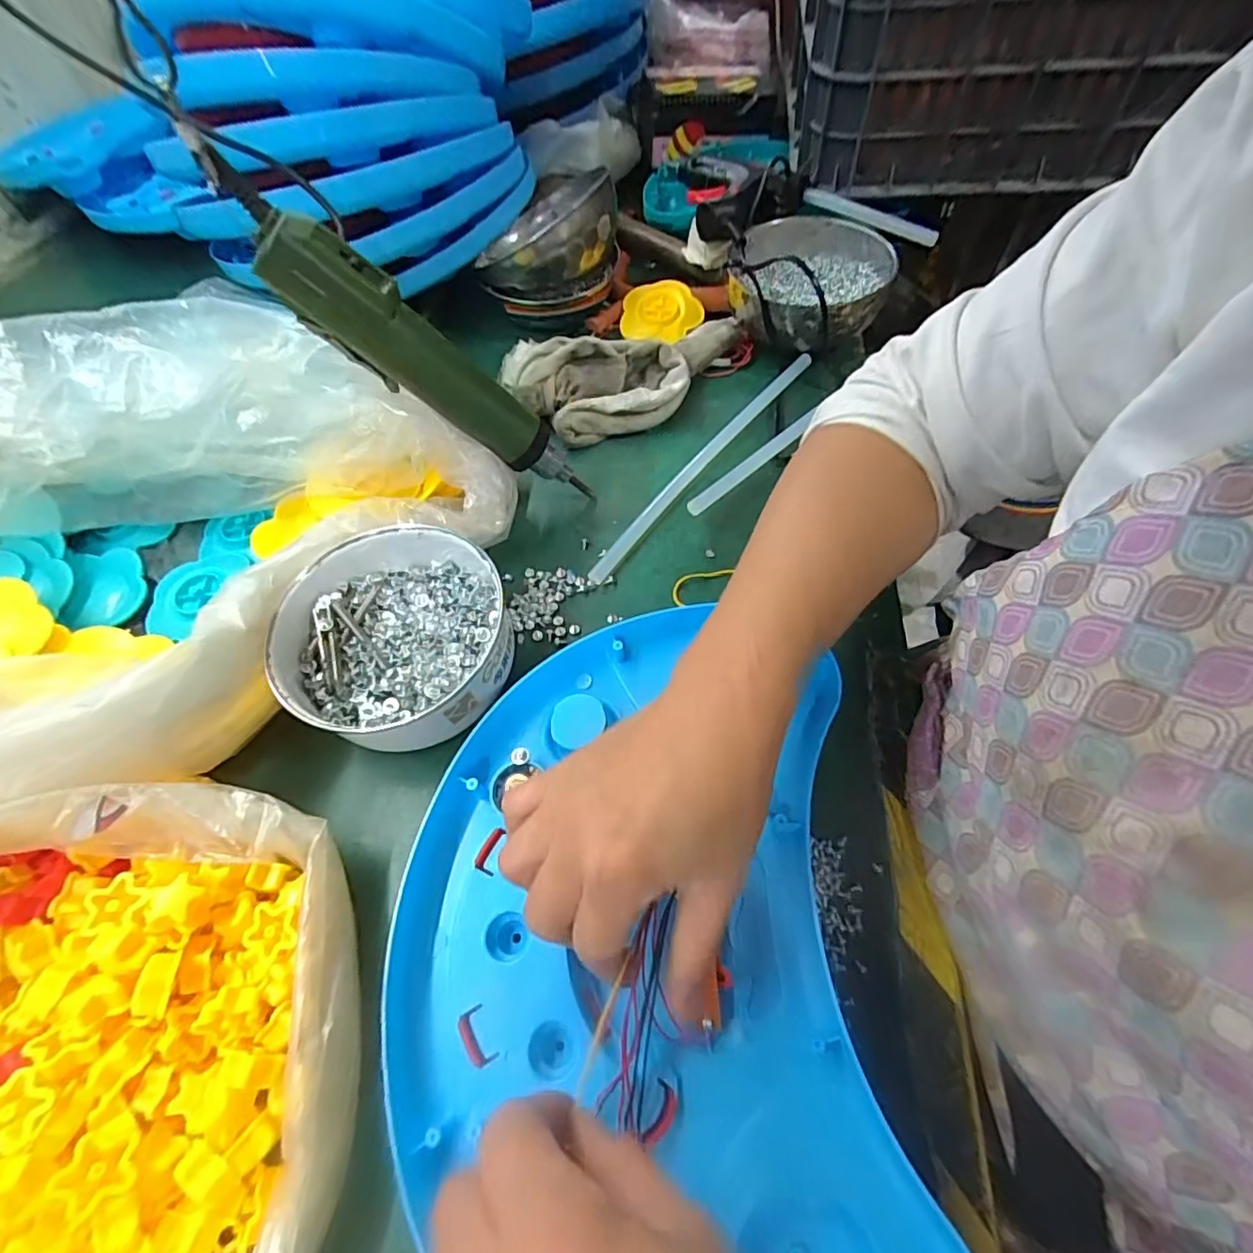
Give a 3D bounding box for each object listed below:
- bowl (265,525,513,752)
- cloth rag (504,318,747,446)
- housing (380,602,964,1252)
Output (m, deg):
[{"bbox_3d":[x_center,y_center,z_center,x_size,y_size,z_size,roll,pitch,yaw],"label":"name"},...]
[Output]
[{"bbox_3d":[-0.146,0.006,0.373,0.134,0.060,0.137,-2,59,3],"label":"bowl"},{"bbox_3d":[0.003,-0.216,0.505,0.210,0.052,0.090,-14,59,-4],"label":"cloth rag"},{"bbox_3d":[0.004,0.138,0.275,0.228,0.029,0.318,-3,59,3],"label":"housing"}]

